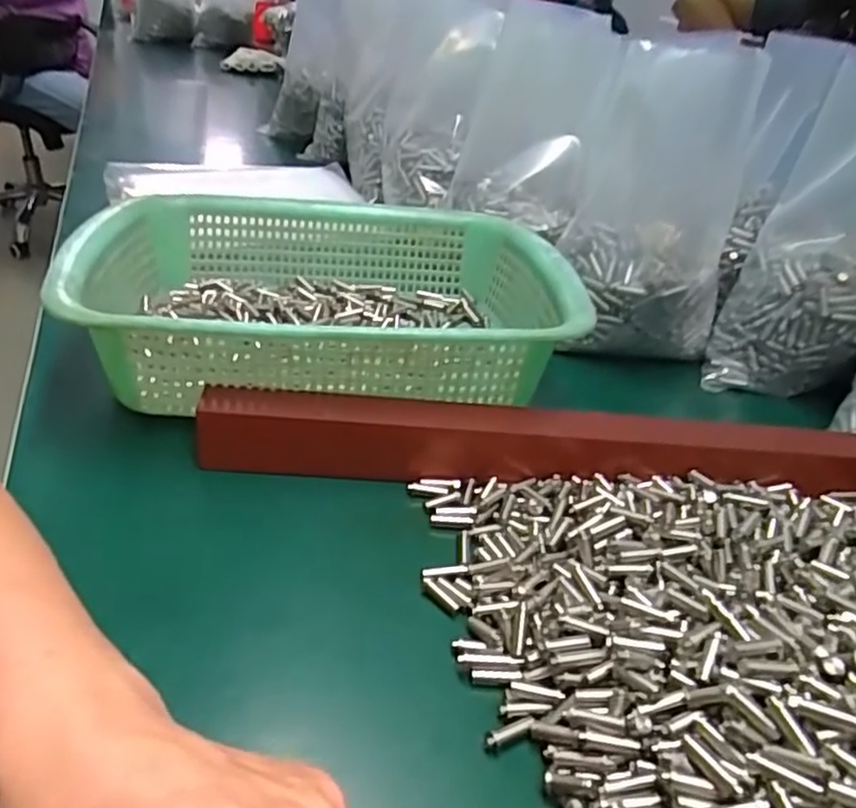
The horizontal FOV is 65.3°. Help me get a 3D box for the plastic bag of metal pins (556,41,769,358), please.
[{"bbox_3d":[0.167,-0.143,0.490,0.121,0.196,0.102,17,35,15],"label":"plastic bag of metal pins"}]

